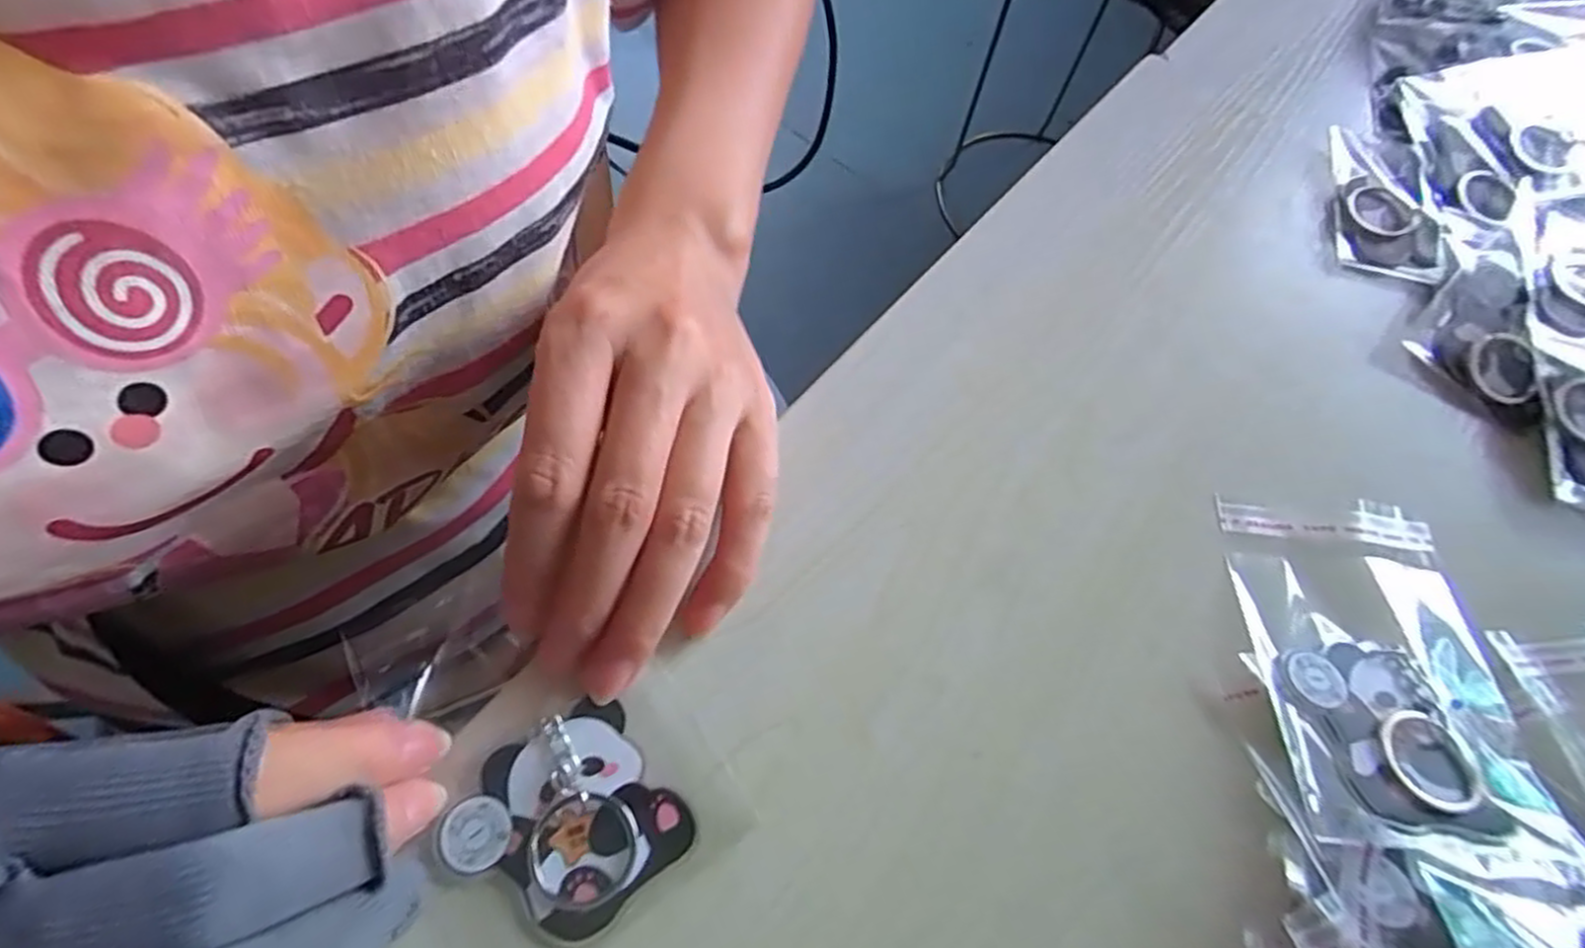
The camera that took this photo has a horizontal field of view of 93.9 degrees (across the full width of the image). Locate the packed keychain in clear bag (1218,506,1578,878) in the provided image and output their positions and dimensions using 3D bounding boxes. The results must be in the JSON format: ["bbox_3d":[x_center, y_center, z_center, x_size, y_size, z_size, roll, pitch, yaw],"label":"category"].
[{"bbox_3d":[0.168,0.054,0.213,0.071,0.010,0.099,9,66,-1],"label":"packed keychain in clear bag"}]

